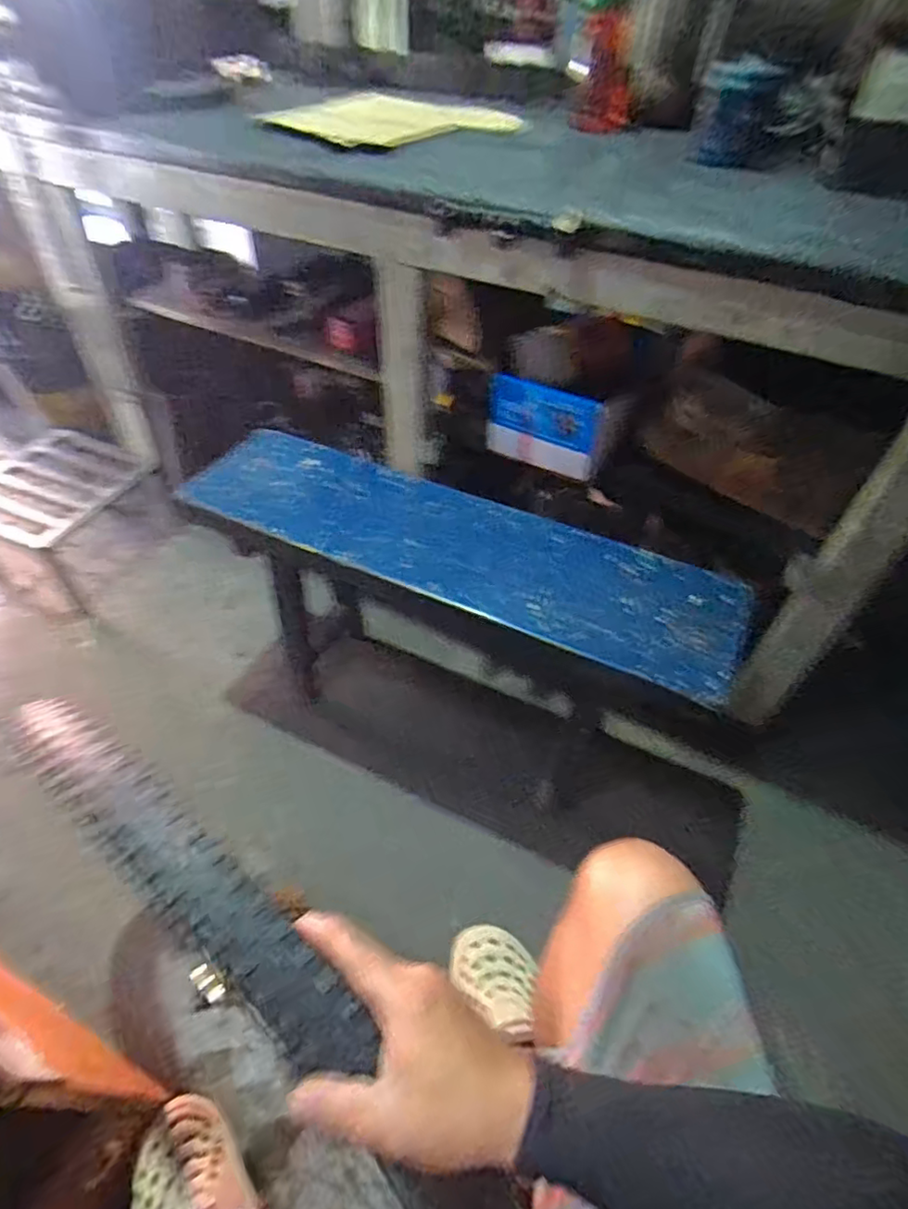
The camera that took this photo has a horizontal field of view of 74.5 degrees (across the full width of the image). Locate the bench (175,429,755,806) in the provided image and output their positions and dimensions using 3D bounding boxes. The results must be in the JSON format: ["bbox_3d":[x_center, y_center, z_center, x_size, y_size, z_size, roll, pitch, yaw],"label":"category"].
[{"bbox_3d":[-0.004,0.036,1.050,0.817,0.452,0.265,19,51,14],"label":"bench"}]

